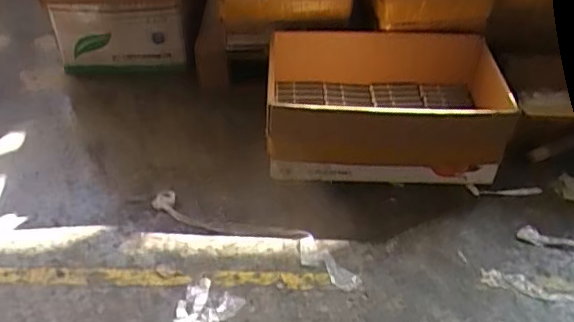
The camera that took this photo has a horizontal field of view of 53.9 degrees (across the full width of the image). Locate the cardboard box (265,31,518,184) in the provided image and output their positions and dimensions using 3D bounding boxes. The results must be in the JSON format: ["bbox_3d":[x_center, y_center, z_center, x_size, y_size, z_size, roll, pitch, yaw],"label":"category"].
[{"bbox_3d":[0.248,-0.138,1.491,0.603,0.231,0.390,5,42,5],"label":"cardboard box"}]

